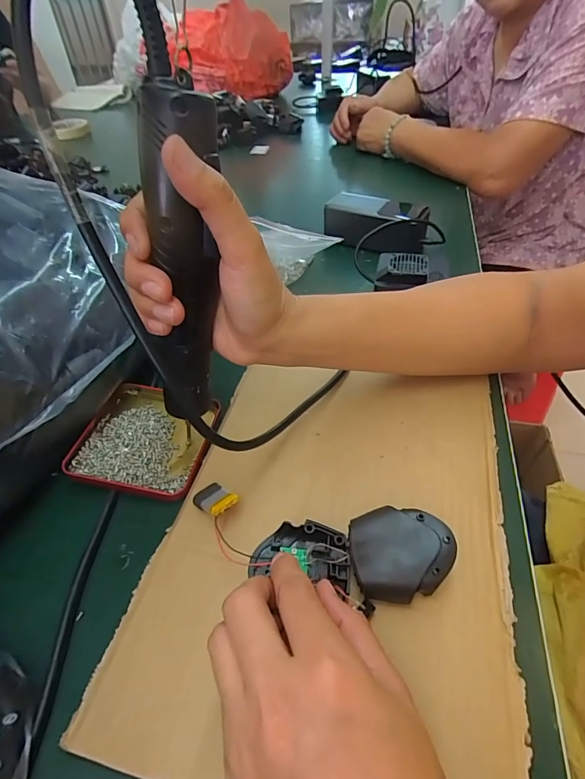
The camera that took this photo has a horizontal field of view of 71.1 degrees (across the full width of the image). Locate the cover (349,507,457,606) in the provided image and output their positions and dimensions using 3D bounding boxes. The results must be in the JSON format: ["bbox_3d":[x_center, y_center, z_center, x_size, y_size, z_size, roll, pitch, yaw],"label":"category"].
[{"bbox_3d":[0.065,0.098,0.250,0.057,0.027,0.051,-11,45,-8],"label":"cover"}]

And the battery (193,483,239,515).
[{"bbox_3d":[-0.052,0.075,0.278,0.033,0.007,0.022,15,41,44],"label":"battery"}]

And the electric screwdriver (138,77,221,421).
[{"bbox_3d":[-0.066,-0.063,0.245,0.030,0.193,0.034,22,36,23],"label":"electric screwdriver"}]

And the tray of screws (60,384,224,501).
[{"bbox_3d":[-0.119,0.039,0.335,0.102,0.015,0.101,7,45,9],"label":"tray of screws"}]

